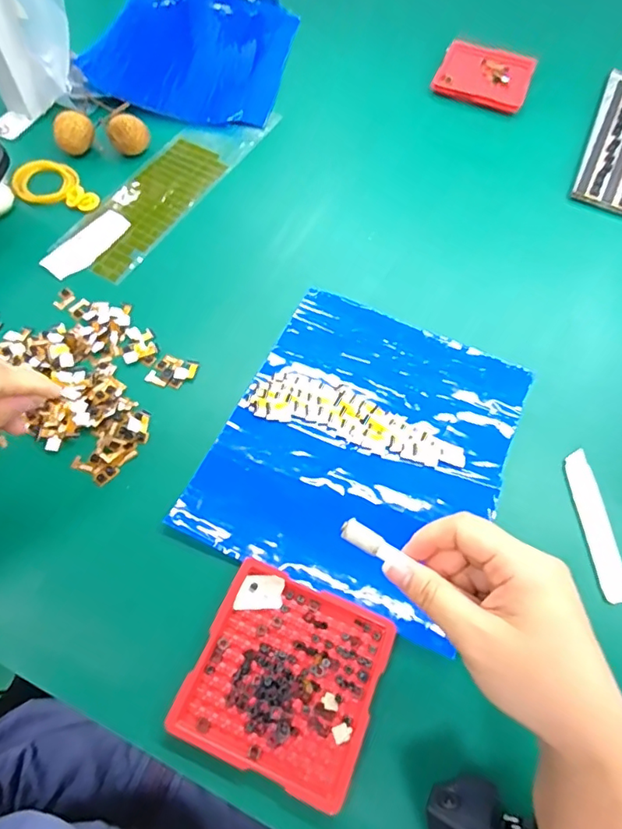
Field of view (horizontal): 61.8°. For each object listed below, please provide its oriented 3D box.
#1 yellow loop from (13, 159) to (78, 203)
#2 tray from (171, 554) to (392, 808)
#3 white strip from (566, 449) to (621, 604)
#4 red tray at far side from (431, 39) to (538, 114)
[{"bbox_3d":[-0.244,-0.221,0.480,0.055,0.011,0.058,-6,63,-6],"label":"yellow loop"},{"bbox_3d":[-0.013,0.148,0.296,0.099,0.013,0.099,22,64,8],"label":"tray"},{"bbox_3d":[0.194,0.076,0.359,0.020,0.008,0.102,-2,63,-4],"label":"white strip"},{"bbox_3d":[0.198,-0.388,0.592,0.101,0.010,0.099,21,64,7],"label":"red tray at far side"}]

